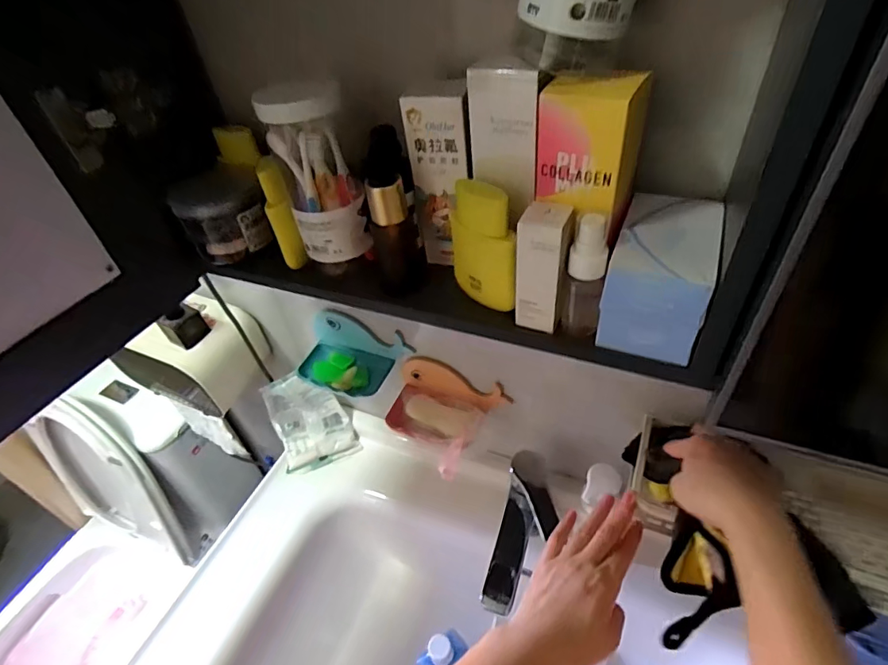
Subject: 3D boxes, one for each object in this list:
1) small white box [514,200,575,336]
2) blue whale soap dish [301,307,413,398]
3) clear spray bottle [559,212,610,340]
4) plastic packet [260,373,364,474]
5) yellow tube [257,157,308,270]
[{"bbox_3d":[0.069,-0.043,0.335,0.032,0.088,0.026,9,46,17],"label":"small white box"},{"bbox_3d":[-0.125,0.033,0.643,0.154,0.068,0.078,10,46,17],"label":"blue whale soap dish"},{"bbox_3d":[0.095,-0.031,0.326,0.024,0.095,0.024,6,45,13],"label":"clear spray bottle"},{"bbox_3d":[-0.219,0.142,0.780,0.116,0.036,0.154,-23,84,-8],"label":"plastic packet"},{"bbox_3d":[-0.138,-0.098,0.412,0.023,0.099,0.020,-22,46,-16],"label":"yellow tube"}]

